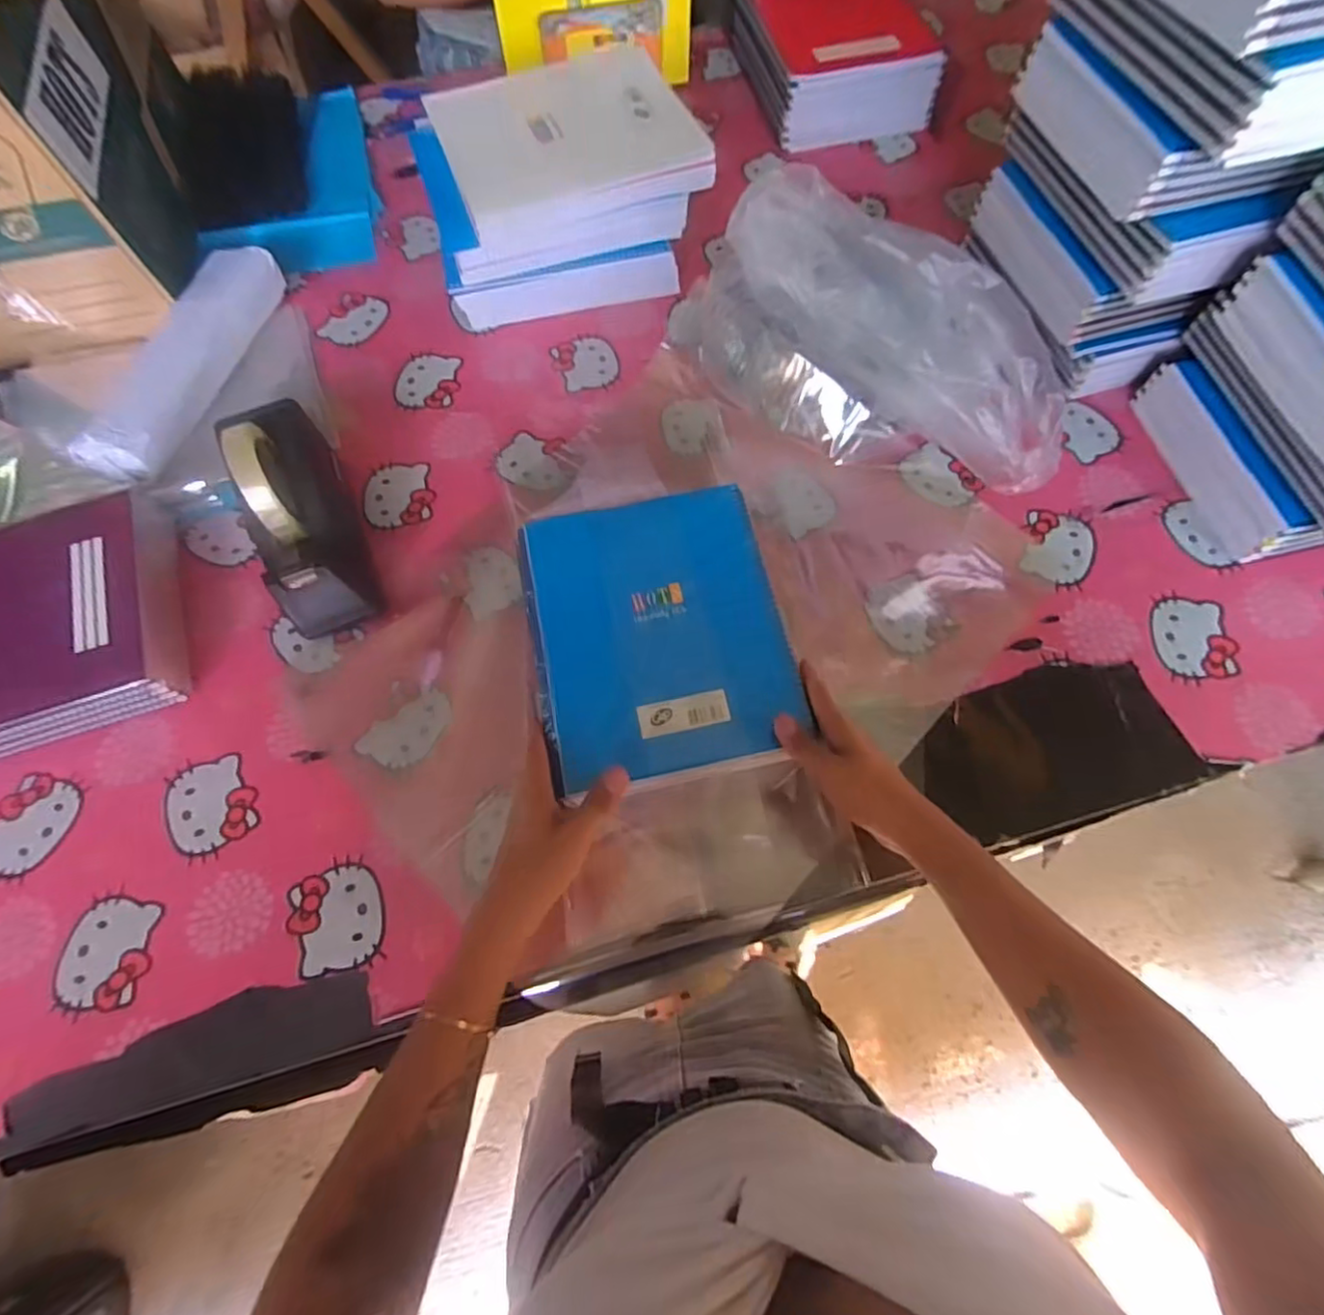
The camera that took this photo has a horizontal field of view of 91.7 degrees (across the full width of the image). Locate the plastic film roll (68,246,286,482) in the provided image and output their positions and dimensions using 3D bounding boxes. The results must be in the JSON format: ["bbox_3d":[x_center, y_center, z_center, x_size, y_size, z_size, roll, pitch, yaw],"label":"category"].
[{"bbox_3d":[-0.502,-0.316,0.694,0.072,0.067,0.309,13,67,7],"label":"plastic film roll"}]

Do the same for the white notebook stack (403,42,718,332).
[{"bbox_3d":[-0.107,-0.515,0.722,0.285,0.157,0.205,-12,67,-4],"label":"white notebook stack"}]

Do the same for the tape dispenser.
[{"bbox_3d":[-0.331,-0.134,0.583,0.071,0.123,0.196,-20,67,-7],"label":"tape dispenser"}]

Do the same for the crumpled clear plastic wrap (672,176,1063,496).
[{"bbox_3d":[0.199,-0.291,0.605,0.366,0.183,0.116,26,69,12],"label":"crumpled clear plastic wrap"}]

